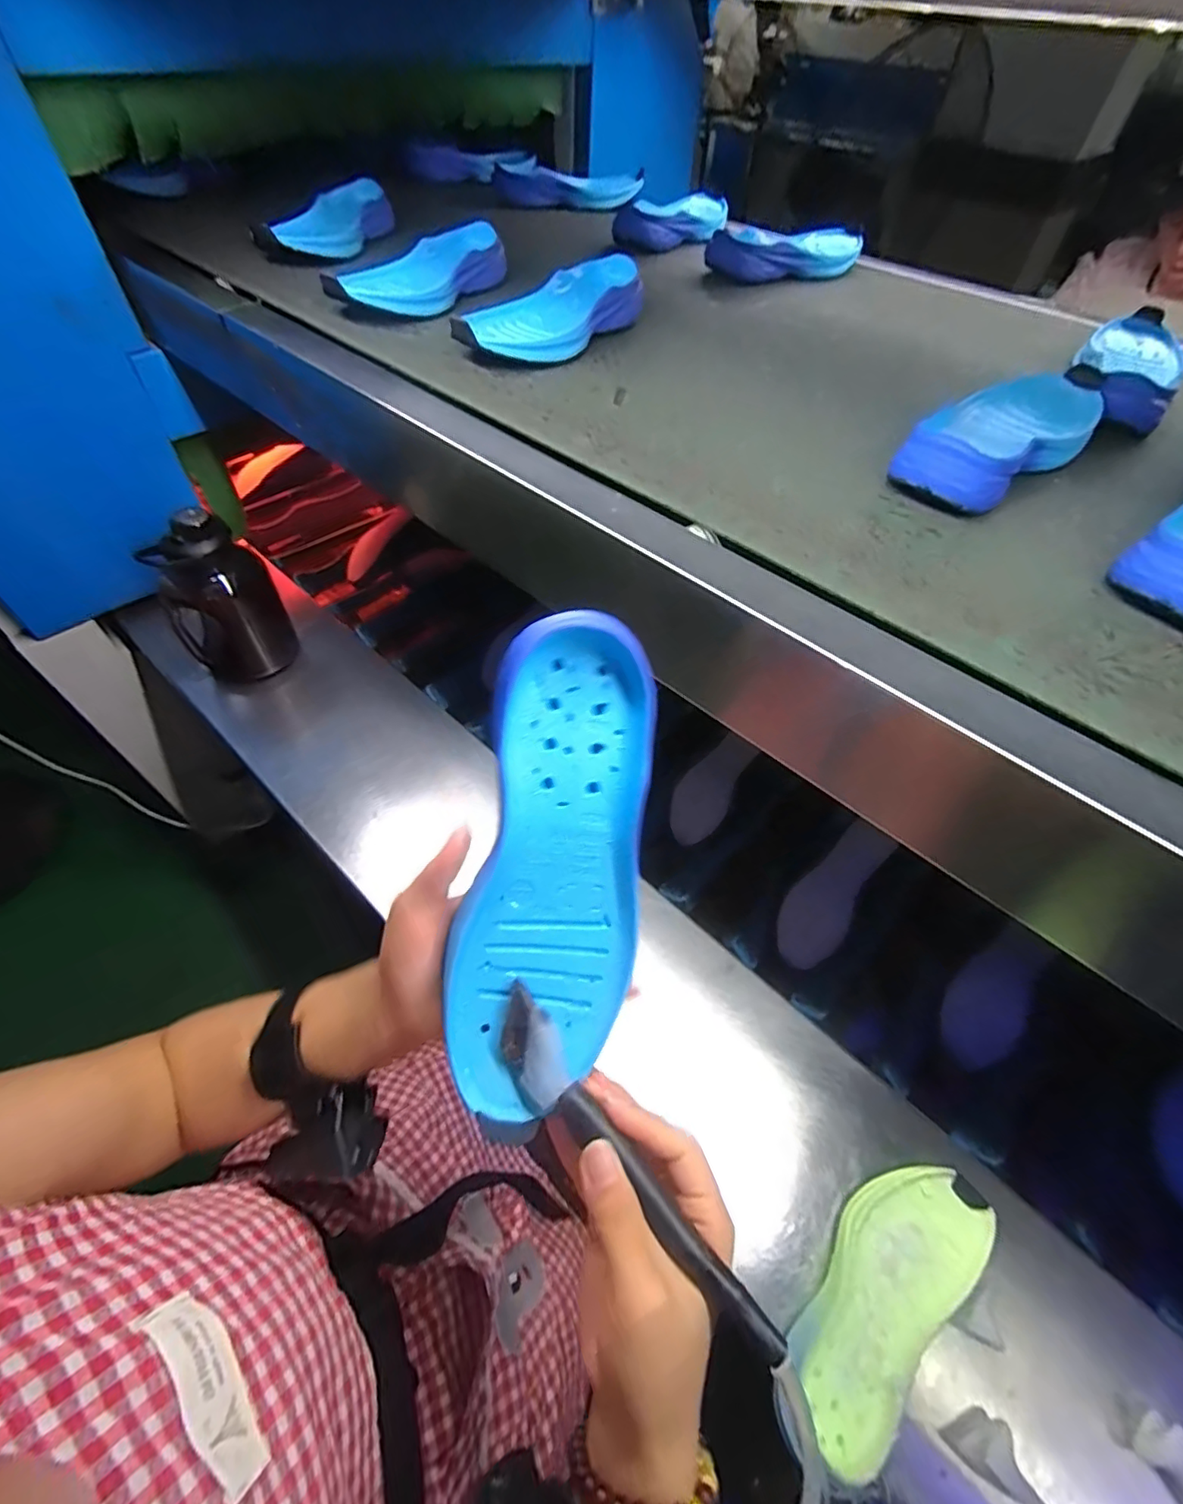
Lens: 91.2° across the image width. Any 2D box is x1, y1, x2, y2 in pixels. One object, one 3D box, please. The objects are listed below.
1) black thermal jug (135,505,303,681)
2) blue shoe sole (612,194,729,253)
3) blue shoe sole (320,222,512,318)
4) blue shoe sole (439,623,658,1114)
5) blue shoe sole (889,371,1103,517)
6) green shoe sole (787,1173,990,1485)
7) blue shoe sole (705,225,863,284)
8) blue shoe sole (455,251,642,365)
[{"bbox_3d":[-0.491,-0.188,0.784,0.122,0.242,0.101,-36,58,-26],"label":"black thermal jug"},{"bbox_3d":[0.120,-0.755,0.824,0.231,0.043,0.064,-34,62,-27],"label":"blue shoe sole"},{"bbox_3d":[-0.181,-0.515,0.625,0.101,0.050,0.215,22,54,12],"label":"blue shoe sole"},{"bbox_3d":[-0.016,0.056,0.288,0.082,0.033,0.236,10,93,3],"label":"blue shoe sole"},{"bbox_3d":[0.321,-0.244,0.449,0.243,0.044,0.076,-32,56,-24],"label":"blue shoe sole"},{"bbox_3d":[0.229,0.427,0.459,0.202,0.039,0.085,-33,57,-25],"label":"green shoe sole"},{"bbox_3d":[0.264,-0.649,0.751,0.228,0.040,0.084,-23,53,-18],"label":"blue shoe sole"},{"bbox_3d":[-0.035,-0.431,0.571,0.090,0.043,0.242,29,56,23],"label":"blue shoe sole"}]

